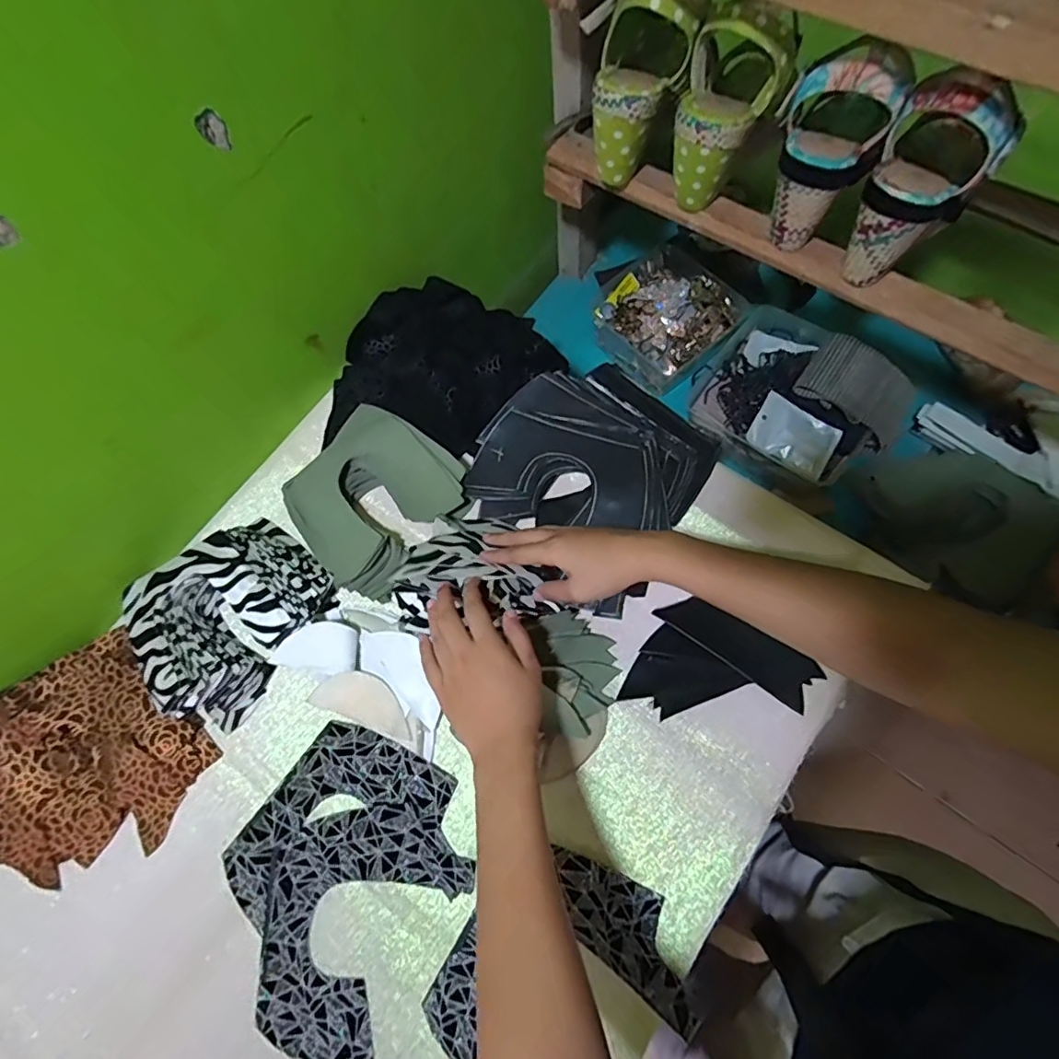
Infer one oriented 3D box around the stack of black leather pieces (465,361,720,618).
[{"bbox_3d":[0.064,-0.065,0.552,0.216,0.027,0.206,39,77,15],"label":"stack of black leather pieces"}]

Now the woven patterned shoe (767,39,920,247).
[{"bbox_3d":[0.241,-0.316,0.441,0.078,0.156,0.097,36,76,14],"label":"woven patterned shoe"}]

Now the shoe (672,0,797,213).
[{"bbox_3d":[0.168,-0.353,0.471,0.081,0.133,0.074,17,72,9],"label":"shoe"}]

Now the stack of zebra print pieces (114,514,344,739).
[{"bbox_3d":[-0.298,0.079,0.530,0.160,0.054,0.185,34,76,14],"label":"stack of zebra print pieces"}]

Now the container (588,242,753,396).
[{"bbox_3d":[0.180,-0.282,0.743,0.168,0.070,0.164,-41,73,-11],"label":"container"}]

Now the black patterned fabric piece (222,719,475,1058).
[{"bbox_3d":[-0.161,0.297,0.472,0.185,0.005,0.224,29,74,11],"label":"black patterned fabric piece"}]

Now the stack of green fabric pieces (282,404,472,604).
[{"bbox_3d":[-0.157,-0.031,0.557,0.151,0.049,0.162,40,77,15],"label":"stack of green fabric pieces"}]

